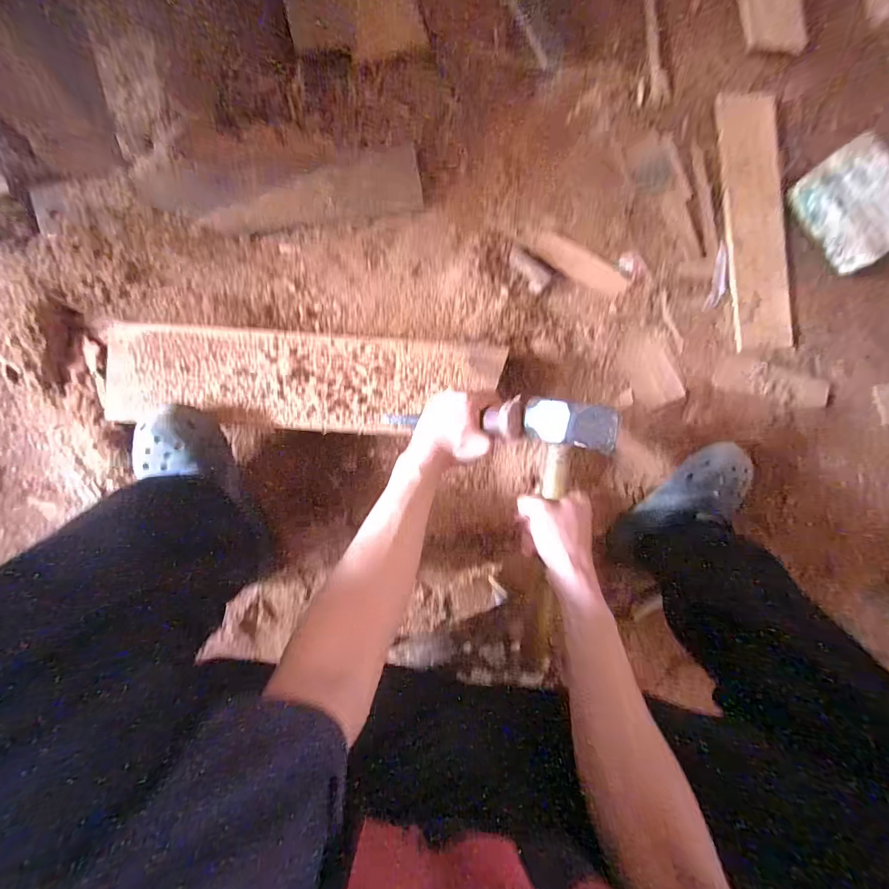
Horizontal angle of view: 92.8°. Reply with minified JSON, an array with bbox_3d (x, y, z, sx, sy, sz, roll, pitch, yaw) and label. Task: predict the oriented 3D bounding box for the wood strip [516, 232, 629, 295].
[{"bbox_3d":[0.207,-0.286,0.666,0.177,0.004,0.051,25,86,-9],"label":"wood strip"}]

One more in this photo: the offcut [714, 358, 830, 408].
[{"bbox_3d":[0.551,-0.102,0.705,0.208,0.012,0.054,12,88,-9],"label":"offcut"}]

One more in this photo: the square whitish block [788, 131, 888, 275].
[{"bbox_3d":[0.657,-0.382,0.670,0.120,0.073,0.167,-38,96,-7],"label":"square whitish block"}]

